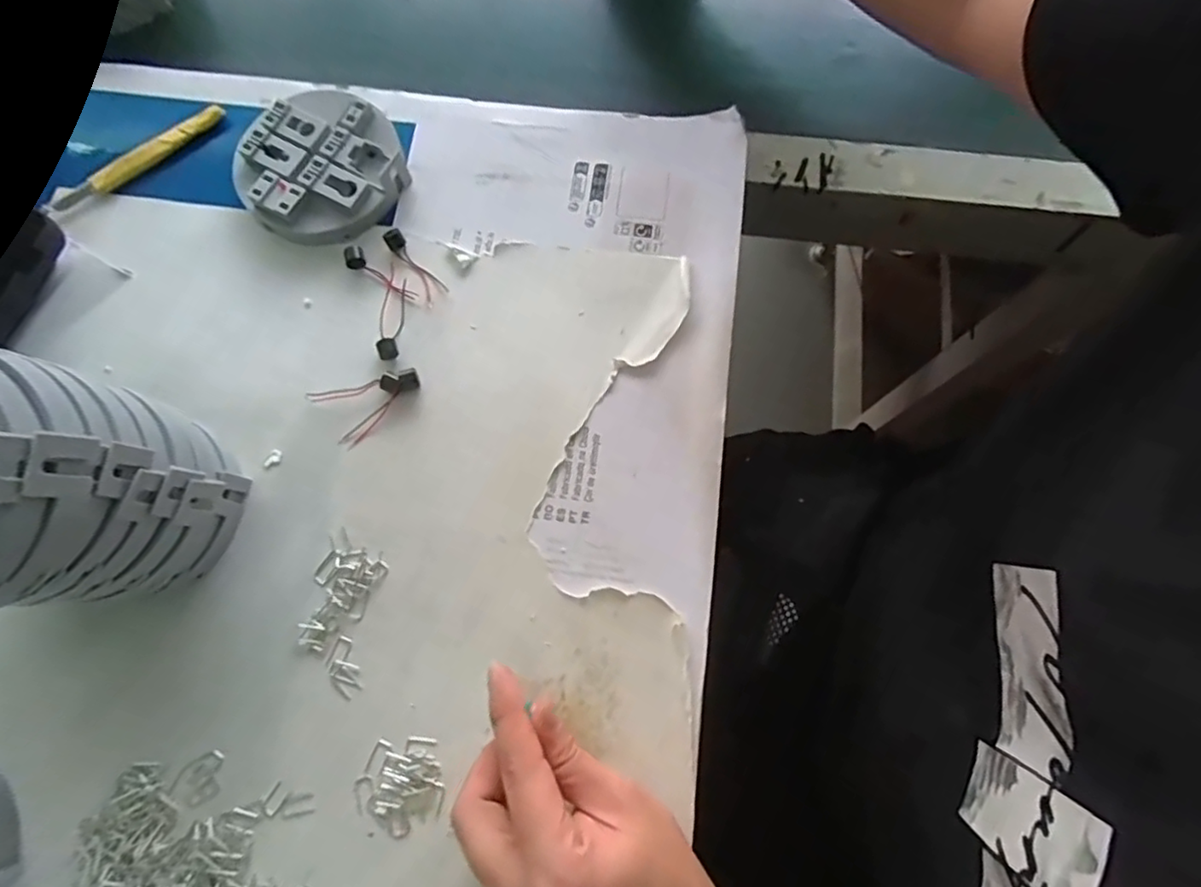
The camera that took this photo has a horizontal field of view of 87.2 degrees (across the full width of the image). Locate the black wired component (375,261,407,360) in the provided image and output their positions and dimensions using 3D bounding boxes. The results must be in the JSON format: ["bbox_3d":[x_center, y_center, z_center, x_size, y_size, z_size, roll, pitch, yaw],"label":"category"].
[{"bbox_3d":[-0.127,-0.082,0.384,0.014,0.007,0.063,1,75,1],"label":"black wired component"}]

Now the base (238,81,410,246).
[{"bbox_3d":[-0.180,-0.178,0.404,0.104,0.023,0.100,0,75,1],"label":"base"}]

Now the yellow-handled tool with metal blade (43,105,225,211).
[{"bbox_3d":[-0.300,-0.185,0.412,0.121,0.012,0.011,-42,79,-9],"label":"yellow-handled tool with metal blade"}]

